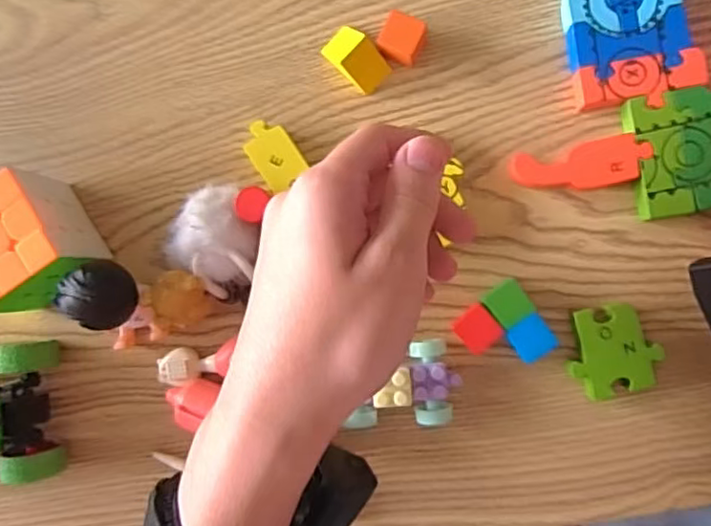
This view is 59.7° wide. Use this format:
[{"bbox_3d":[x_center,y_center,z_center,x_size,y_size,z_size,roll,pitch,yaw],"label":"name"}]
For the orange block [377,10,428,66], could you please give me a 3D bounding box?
[{"bbox_3d":[0.026,-0.122,0.341,0.022,0.022,0.024,30,92,7],"label":"orange block"}]

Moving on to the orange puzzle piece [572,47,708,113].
[{"bbox_3d":[0.150,-0.094,0.329,0.062,0.017,0.026,-5,88,6],"label":"orange puzzle piece"}]

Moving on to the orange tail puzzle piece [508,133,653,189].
[{"bbox_3d":[0.119,-0.051,0.331,0.069,0.017,0.024,-10,87,6],"label":"orange tail puzzle piece"}]

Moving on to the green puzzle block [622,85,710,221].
[{"bbox_3d":[0.171,-0.057,0.326,0.054,0.016,0.063,-10,87,6],"label":"green puzzle block"}]

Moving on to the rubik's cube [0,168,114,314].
[{"bbox_3d":[-0.182,-0.008,0.344,0.059,0.060,0.063,-30,85,5],"label":"rubik's cube"}]

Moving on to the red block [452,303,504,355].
[{"bbox_3d":[0.066,0.035,0.333,0.020,0.017,0.022,-39,85,4],"label":"red block"}]

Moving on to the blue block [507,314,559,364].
[{"bbox_3d":[0.093,0.039,0.329,0.022,0.019,0.021,-34,85,5],"label":"blue block"}]

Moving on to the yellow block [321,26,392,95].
[{"bbox_3d":[0.000,-0.115,0.347,0.038,0.017,0.022,45,94,6],"label":"yellow block"}]

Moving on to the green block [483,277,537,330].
[{"bbox_3d":[0.082,0.022,0.331,0.020,0.019,0.022,-36,85,5],"label":"green block"}]

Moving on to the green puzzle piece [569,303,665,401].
[{"bbox_3d":[0.135,0.046,0.327,0.044,0.016,0.046,-9,87,6],"label":"green puzzle piece"}]

